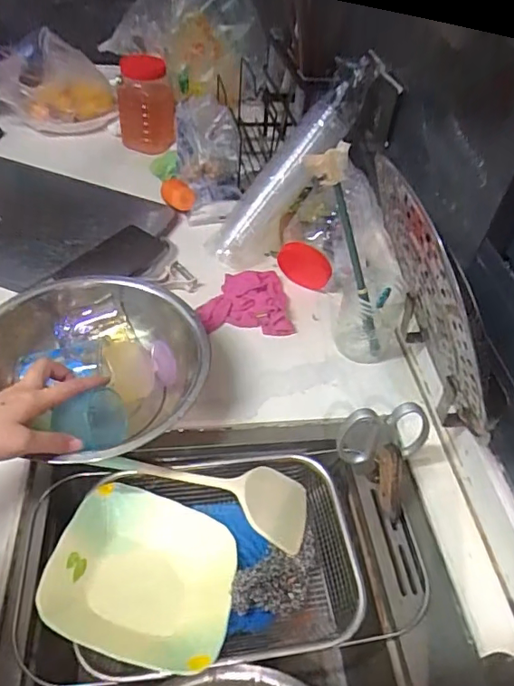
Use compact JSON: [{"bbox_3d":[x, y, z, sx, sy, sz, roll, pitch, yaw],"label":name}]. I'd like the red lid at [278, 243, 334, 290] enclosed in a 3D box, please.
[{"bbox_3d":[0.078,-0.127,0.835,0.088,0.069,0.015,18,48,11],"label":"red lid"}]

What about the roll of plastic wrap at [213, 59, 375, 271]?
[{"bbox_3d":[0.062,-0.316,0.891,0.074,0.090,0.435,35,86,25],"label":"roll of plastic wrap"}]

